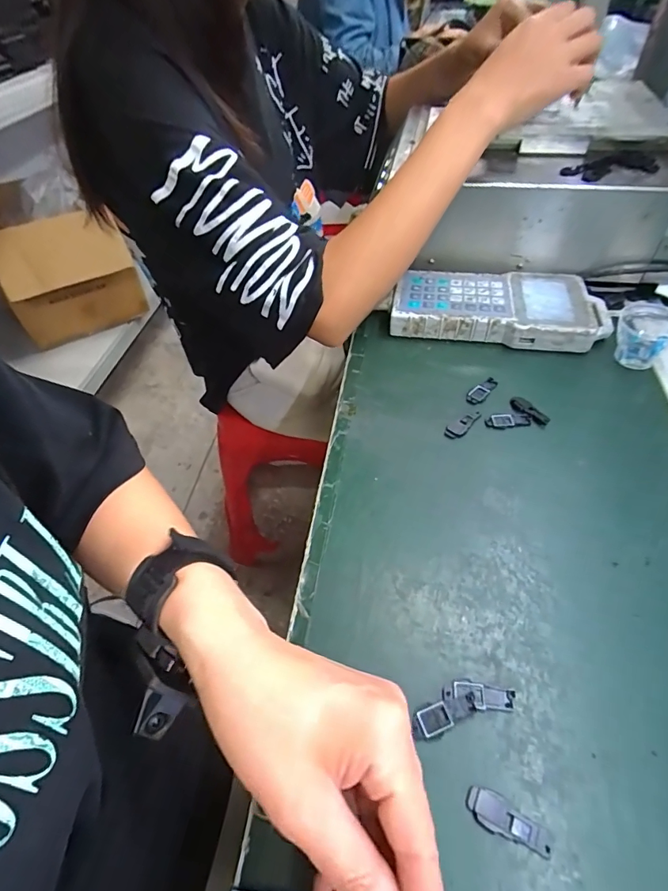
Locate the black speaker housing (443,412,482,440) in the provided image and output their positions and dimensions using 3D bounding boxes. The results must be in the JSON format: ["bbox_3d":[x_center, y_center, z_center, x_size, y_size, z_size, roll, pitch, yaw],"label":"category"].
[{"bbox_3d":[0.116,-0.018,0.402,0.042,0.005,0.013,-32,54,-22],"label":"black speaker housing"}]

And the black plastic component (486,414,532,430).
[{"bbox_3d":[0.156,-0.021,0.403,0.039,0.005,0.015,-1,49,2],"label":"black plastic component"}]

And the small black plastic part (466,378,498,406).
[{"bbox_3d":[0.141,-0.053,0.427,0.016,0.004,0.043,31,58,27],"label":"small black plastic part"}]

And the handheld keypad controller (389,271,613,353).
[{"bbox_3d":[0.179,-0.151,0.492,0.223,0.034,0.103,8,50,11],"label":"handheld keypad controller"}]

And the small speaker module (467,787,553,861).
[{"bbox_3d":[0.088,0.190,0.227,0.041,0.004,0.016,18,53,19],"label":"small speaker module"}]

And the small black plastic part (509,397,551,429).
[{"bbox_3d":[0.175,-0.031,0.406,0.017,0.004,0.038,-28,53,-19],"label":"small black plastic part"}]

